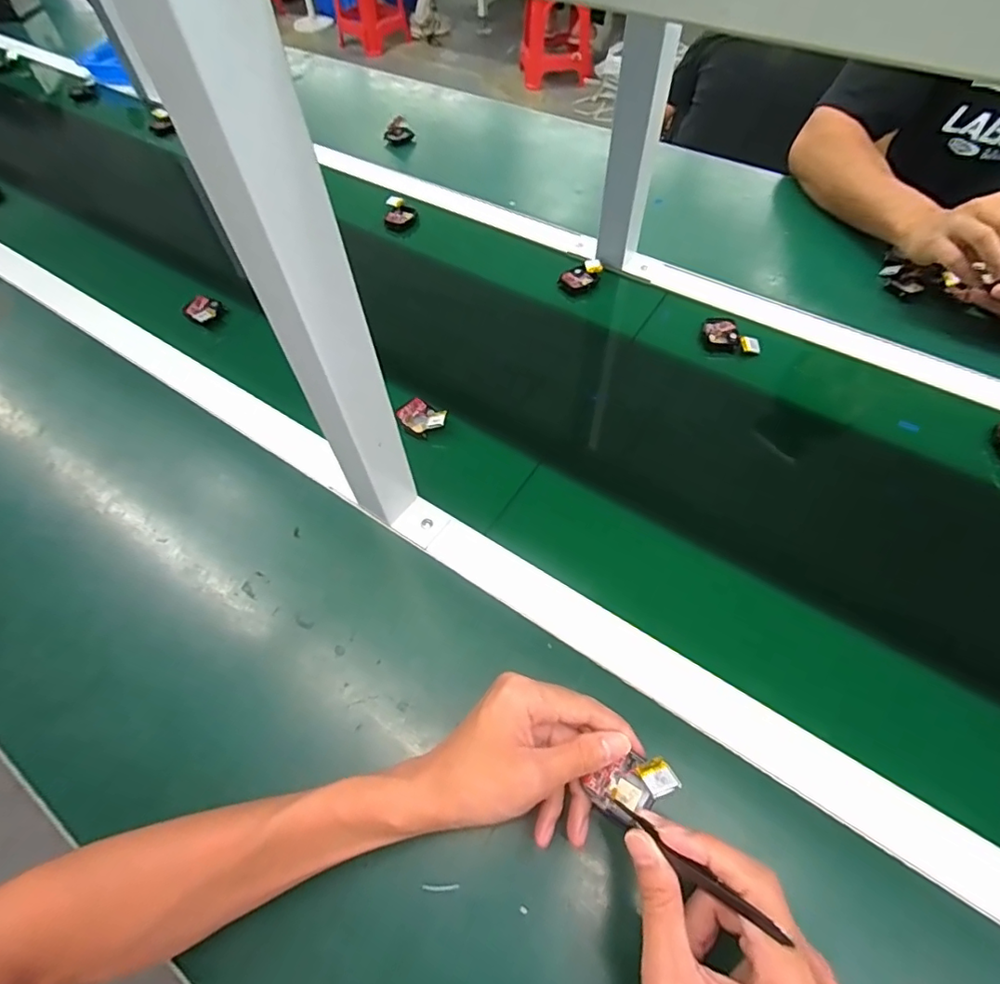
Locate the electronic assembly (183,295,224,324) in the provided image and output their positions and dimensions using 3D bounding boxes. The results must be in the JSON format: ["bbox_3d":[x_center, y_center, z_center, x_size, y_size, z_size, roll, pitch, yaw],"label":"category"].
[{"bbox_3d":[-0.360,-0.221,0.636,0.037,0.015,0.037,33,64,21],"label":"electronic assembly"}]

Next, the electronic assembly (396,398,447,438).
[{"bbox_3d":[-0.080,-0.076,0.535,0.051,0.015,0.036,36,66,22],"label":"electronic assembly"}]

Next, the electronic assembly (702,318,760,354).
[{"bbox_3d":[0.258,-0.176,0.589,0.058,0.011,0.045,7,58,7],"label":"electronic assembly"}]

